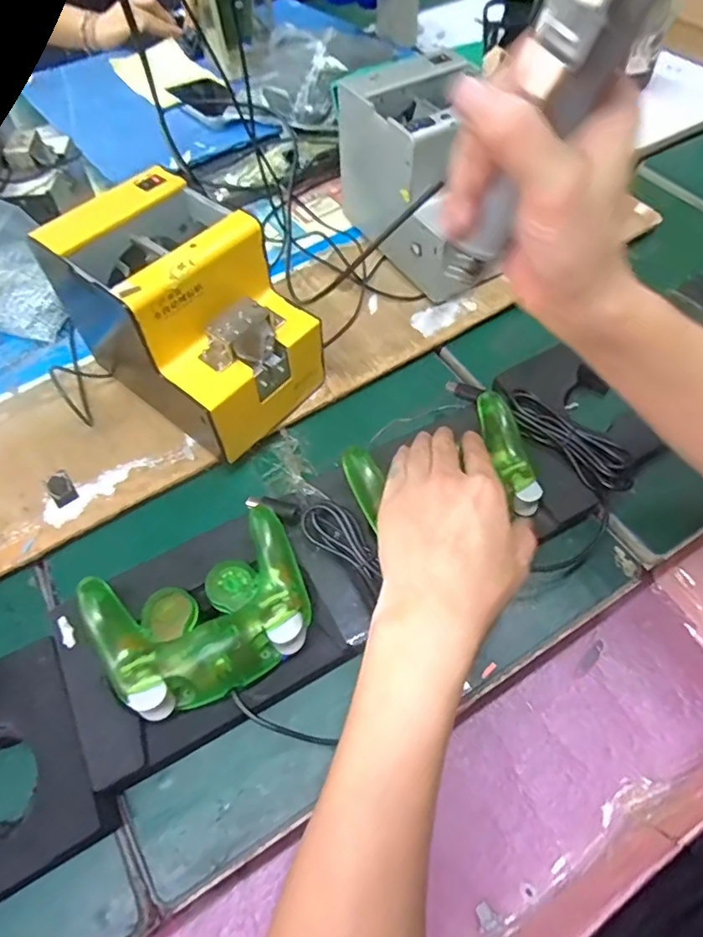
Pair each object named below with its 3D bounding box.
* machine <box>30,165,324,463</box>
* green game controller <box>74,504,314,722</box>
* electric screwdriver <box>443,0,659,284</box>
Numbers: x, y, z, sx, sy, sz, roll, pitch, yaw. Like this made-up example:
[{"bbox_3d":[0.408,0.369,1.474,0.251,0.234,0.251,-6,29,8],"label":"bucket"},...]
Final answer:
[{"bbox_3d":[-0.132,-0.128,0.453,0.192,0.149,0.129,36,66,20],"label":"machine"},{"bbox_3d":[-0.096,0.095,0.352,0.135,0.046,0.102,-22,55,-11],"label":"green game controller"},{"bbox_3d":[0.092,-0.169,0.215,0.037,0.164,0.038,23,57,-2],"label":"electric screwdriver"}]

